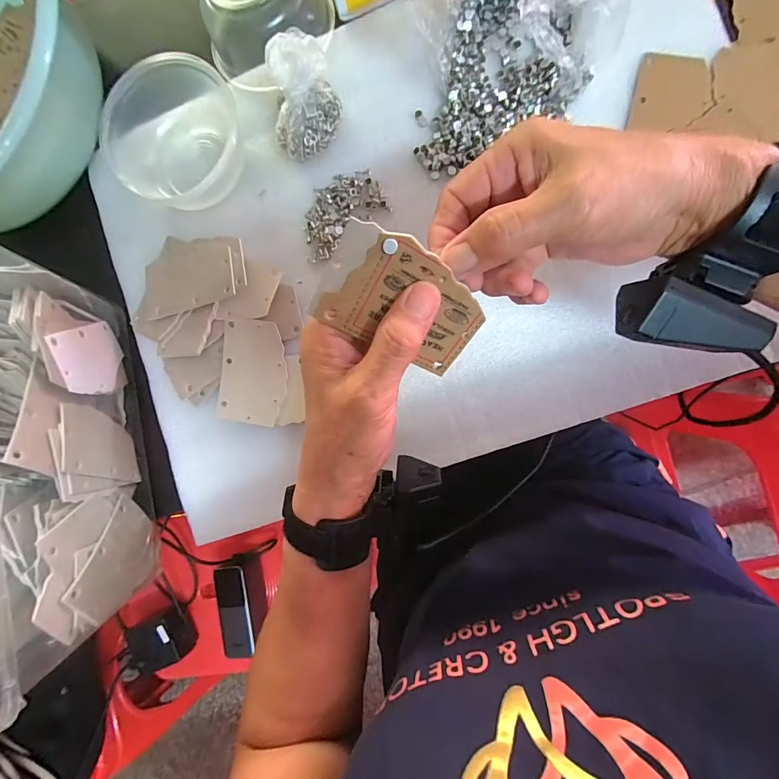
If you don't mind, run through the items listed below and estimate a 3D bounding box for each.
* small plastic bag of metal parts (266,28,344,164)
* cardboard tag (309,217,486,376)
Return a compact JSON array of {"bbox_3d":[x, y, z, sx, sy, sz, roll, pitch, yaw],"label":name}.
[{"bbox_3d":[-0.065,-0.223,0.309,0.049,0.052,0.068,3,89,8],"label":"small plastic bag of metal parts"},{"bbox_3d":[0.008,-0.044,0.202,0.081,0.004,0.054,24,118,-19],"label":"cardboard tag"}]

